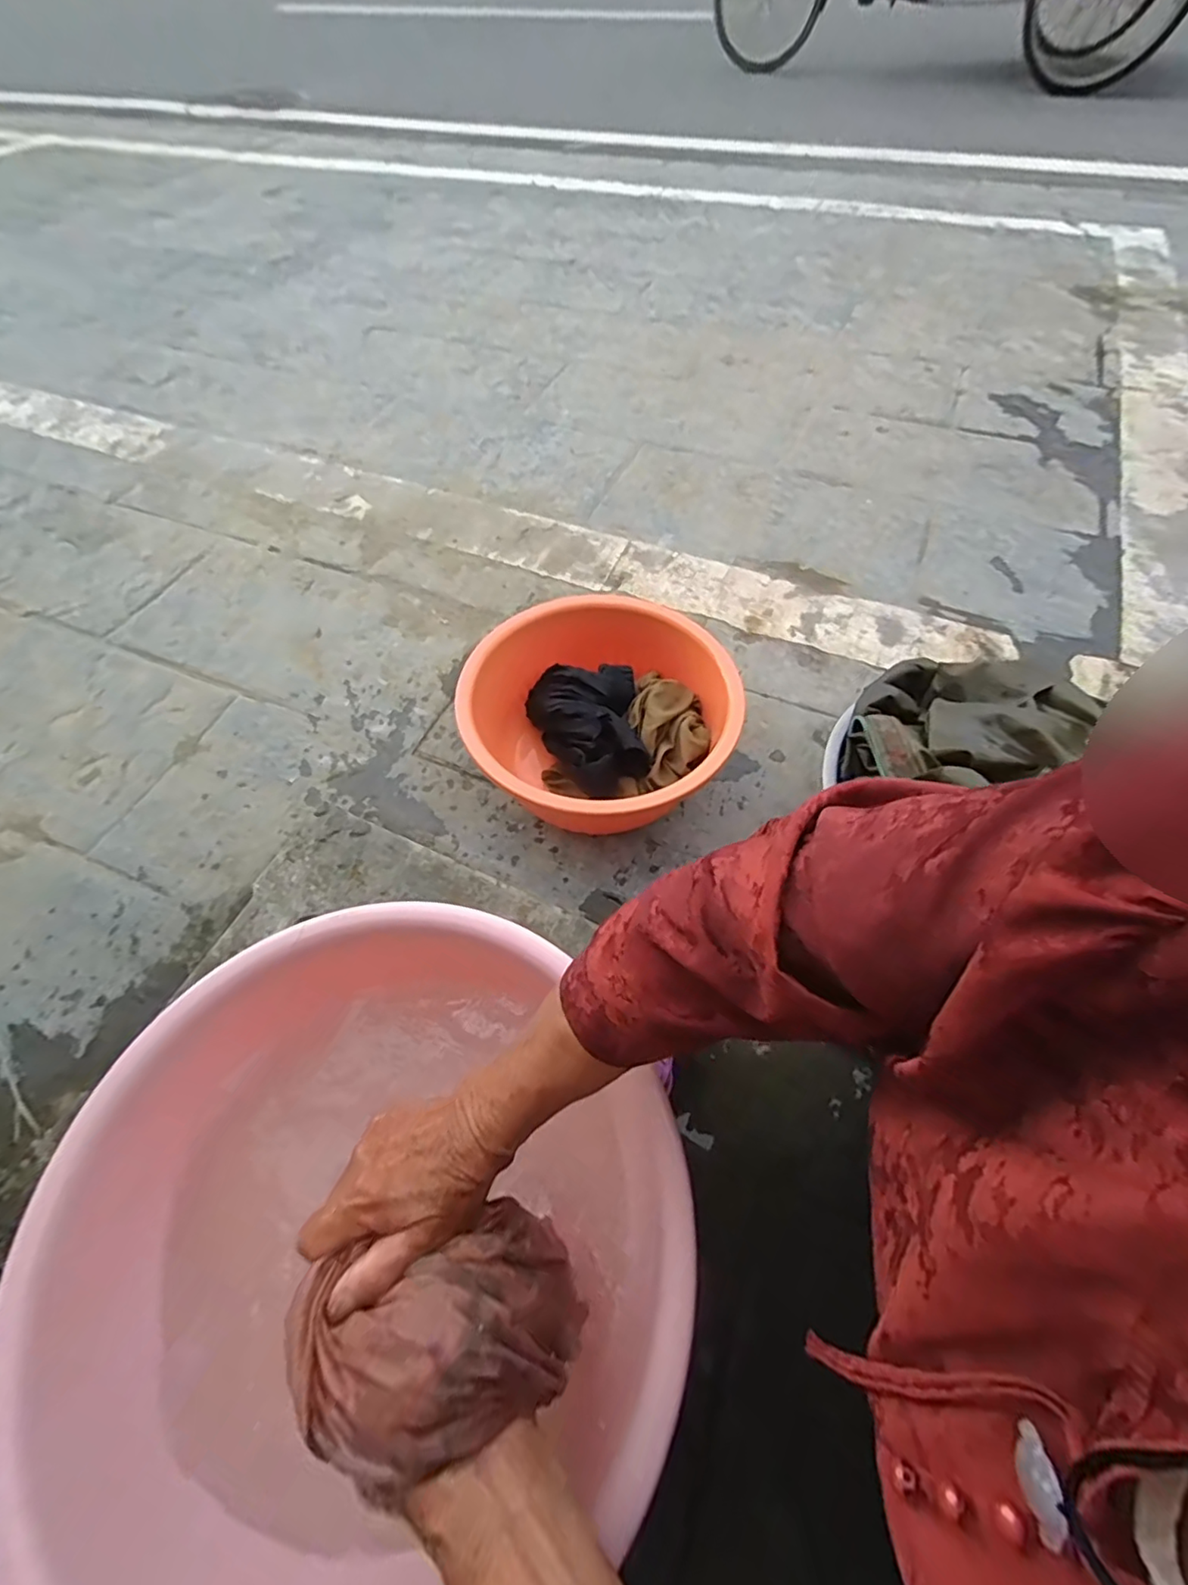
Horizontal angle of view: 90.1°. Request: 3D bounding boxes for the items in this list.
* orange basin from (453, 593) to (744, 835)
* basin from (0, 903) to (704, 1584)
[{"bbox_3d":[-0.007,-0.092,0.803,0.301,0.165,0.338,33,63,21],"label":"orange basin"},{"bbox_3d":[-0.169,0.308,0.428,0.450,0.129,0.430,-1,56,1],"label":"basin"}]

